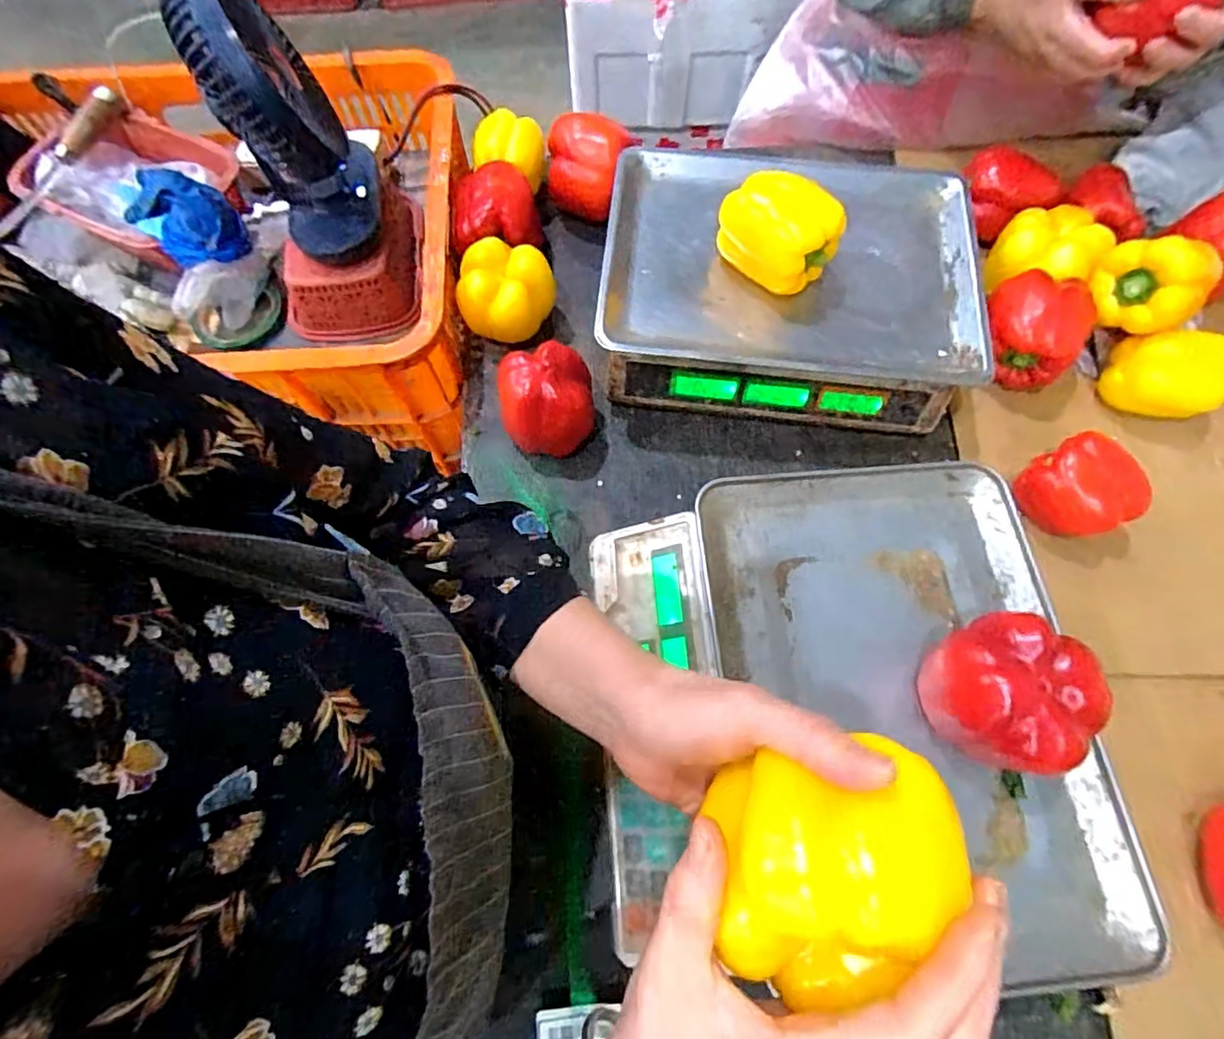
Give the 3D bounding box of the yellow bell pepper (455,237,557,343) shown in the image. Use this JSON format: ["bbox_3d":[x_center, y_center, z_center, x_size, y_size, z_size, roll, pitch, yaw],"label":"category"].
[{"bbox_3d":[-0.106,-0.224,0.605,0.093,0.087,0.080,14,69,7],"label":"yellow bell pepper"}]

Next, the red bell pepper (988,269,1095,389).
[{"bbox_3d":[0.399,-0.179,0.570,0.073,0.088,0.087,7,68,4],"label":"red bell pepper"}]

